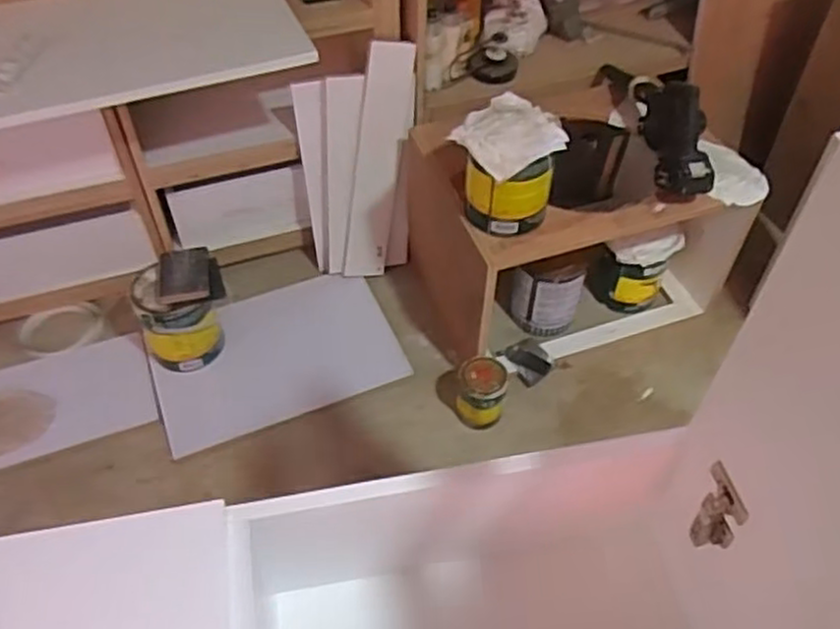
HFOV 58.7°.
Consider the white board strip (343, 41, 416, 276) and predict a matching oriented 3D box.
[{"bbox_3d":[-0.099,-0.344,1.759,0.112,0.561,0.021,-1,35,-17],"label":"white board strip"}]

